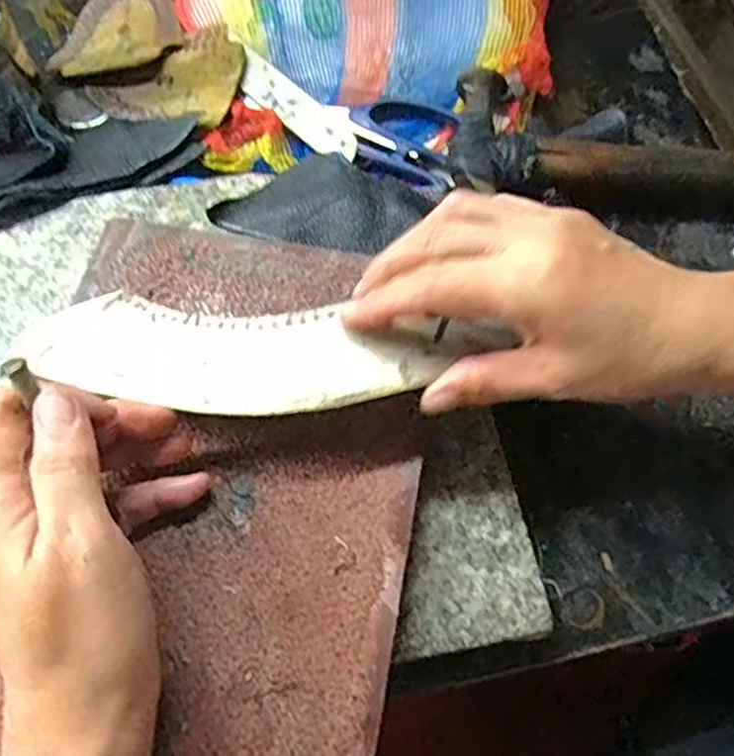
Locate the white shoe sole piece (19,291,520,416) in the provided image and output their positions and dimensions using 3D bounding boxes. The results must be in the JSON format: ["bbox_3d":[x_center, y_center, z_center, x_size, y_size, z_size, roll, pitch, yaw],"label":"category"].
[{"bbox_3d":[-0.052,-0.009,0.295,0.208,0.021,0.058,2,63,9],"label":"white shoe sole piece"}]

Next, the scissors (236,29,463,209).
[{"bbox_3d":[-0.013,-0.163,0.415,0.161,0.016,0.065,29,68,13],"label":"scissors"}]

